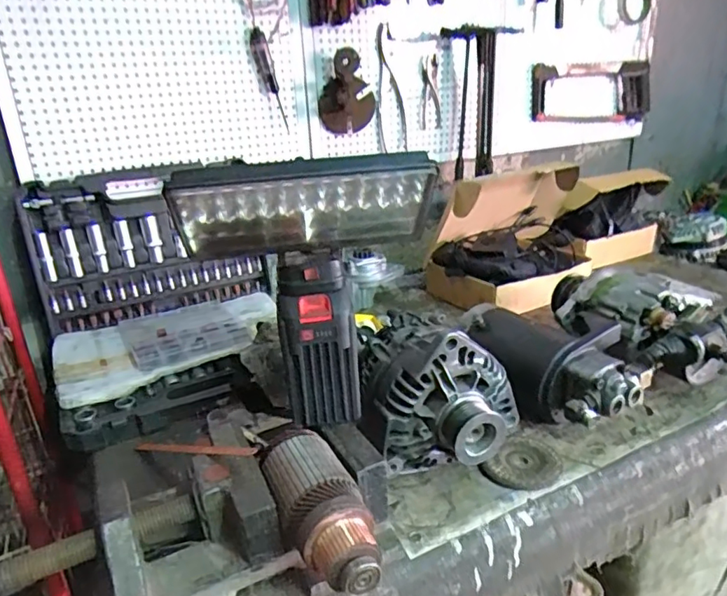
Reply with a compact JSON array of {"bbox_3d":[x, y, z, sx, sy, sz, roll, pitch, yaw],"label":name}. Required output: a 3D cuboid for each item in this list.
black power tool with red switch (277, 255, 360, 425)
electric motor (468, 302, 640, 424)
[{"bbox_3d":[-0.045,0.046,0.558,0.073,0.164,0.047,-5,22,-6],"label":"black power tool with red switch"},{"bbox_3d":[0.250,0.094,0.745,0.138,0.116,0.249,-13,24,-23],"label":"electric motor"}]

